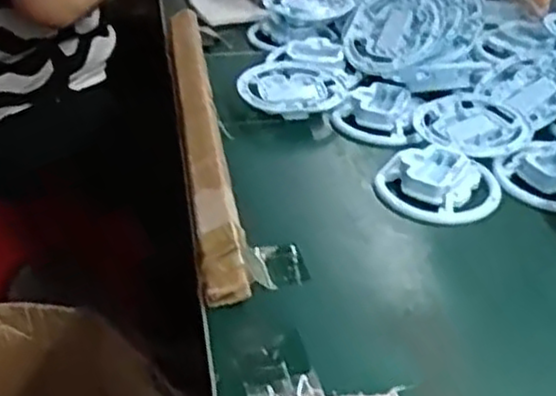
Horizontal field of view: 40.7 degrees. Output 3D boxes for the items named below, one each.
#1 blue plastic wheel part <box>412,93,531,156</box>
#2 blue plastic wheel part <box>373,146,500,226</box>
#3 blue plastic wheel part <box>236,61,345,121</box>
[{"bbox_3d":[0.179,-0.070,0.696,0.098,0.015,0.094,-1,35,-3],"label":"blue plastic wheel part"},{"bbox_3d":[0.131,-0.012,0.624,0.099,0.022,0.082,13,37,16],"label":"blue plastic wheel part"},{"bbox_3d":[0.014,-0.109,0.745,0.099,0.017,0.093,6,35,7],"label":"blue plastic wheel part"}]

